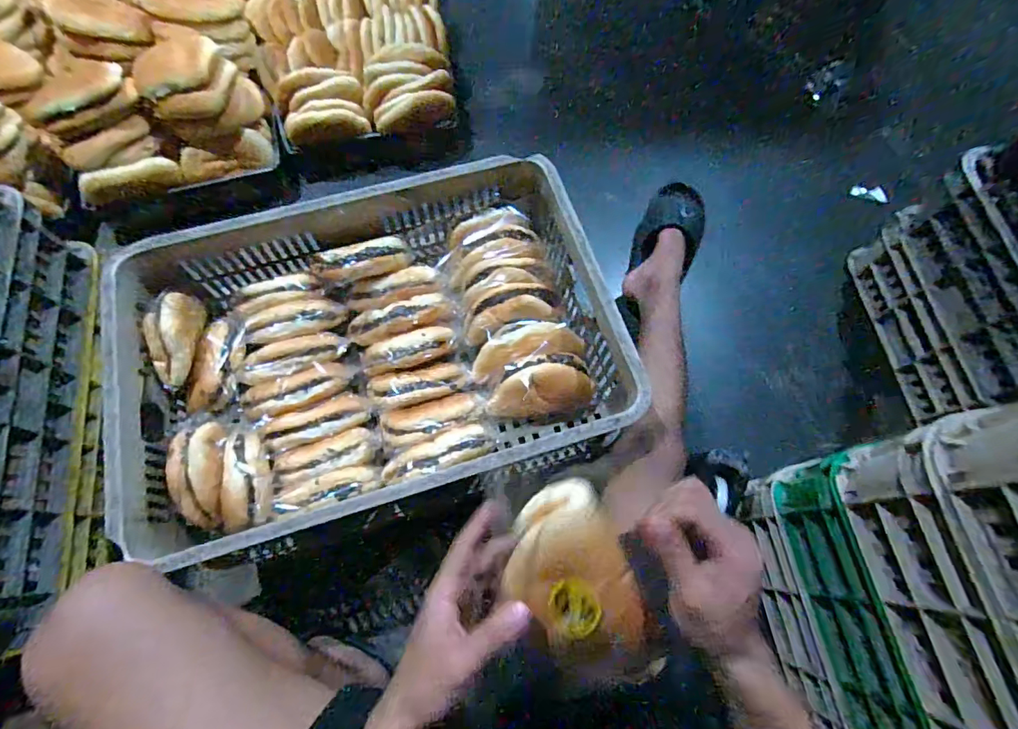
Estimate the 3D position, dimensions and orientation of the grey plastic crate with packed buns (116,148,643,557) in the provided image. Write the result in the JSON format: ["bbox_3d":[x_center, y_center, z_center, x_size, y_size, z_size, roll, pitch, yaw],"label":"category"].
[{"bbox_3d":[-0.177,-0.035,0.654,0.600,0.136,0.433,-16,70,-7],"label":"grey plastic crate with packed buns"}]

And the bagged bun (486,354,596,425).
[{"bbox_3d":[0.046,0.035,0.679,0.153,0.060,0.083,-7,70,-4],"label":"bagged bun"}]

